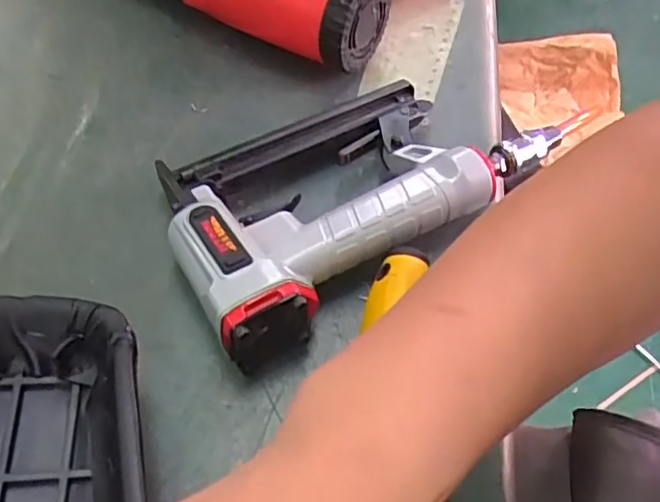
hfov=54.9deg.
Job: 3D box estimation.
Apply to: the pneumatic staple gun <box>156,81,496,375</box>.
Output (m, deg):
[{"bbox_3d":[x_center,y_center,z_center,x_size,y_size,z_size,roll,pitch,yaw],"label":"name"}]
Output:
[{"bbox_3d":[-0.001,-0.030,0.368,0.196,0.050,0.128,-30,63,-20],"label":"pneumatic staple gun"}]

